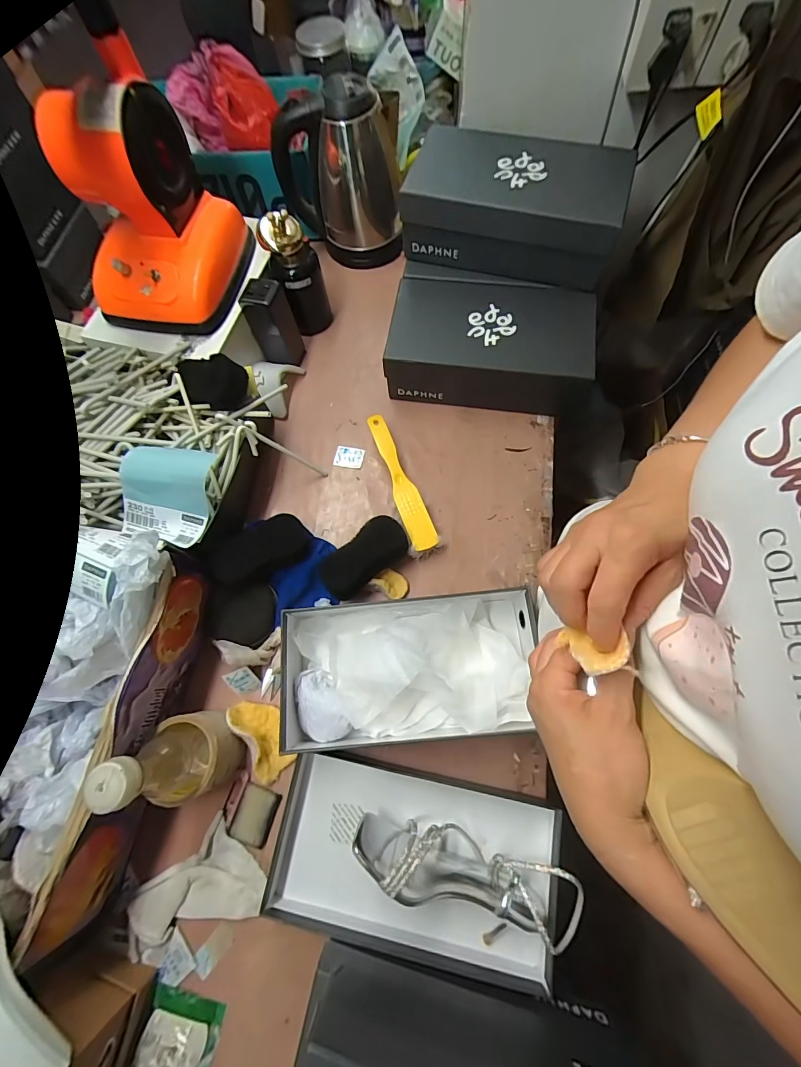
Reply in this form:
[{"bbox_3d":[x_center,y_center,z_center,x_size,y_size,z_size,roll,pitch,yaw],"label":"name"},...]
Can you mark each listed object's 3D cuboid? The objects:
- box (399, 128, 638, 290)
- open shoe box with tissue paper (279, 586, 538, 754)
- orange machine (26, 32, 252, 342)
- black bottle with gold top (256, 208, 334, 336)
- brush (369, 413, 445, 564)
[{"bbox_3d":[0.157,-0.473,0.589,0.286,0.097,0.171,12,72,6],"label":"box"},{"bbox_3d":[0.011,0.159,0.489,0.308,0.090,0.168,-5,71,1],"label":"open shoe box with tissue paper"},{"bbox_3d":[-0.321,-0.411,0.517,0.167,0.198,0.196,7,71,5],"label":"orange machine"},{"bbox_3d":[-0.158,-0.395,0.637,0.076,0.174,0.061,-17,71,-3],"label":"black bottle with gold top"},{"bbox_3d":[-0.001,-0.072,0.595,0.039,0.037,0.226,-21,72,-5],"label":"brush"}]

